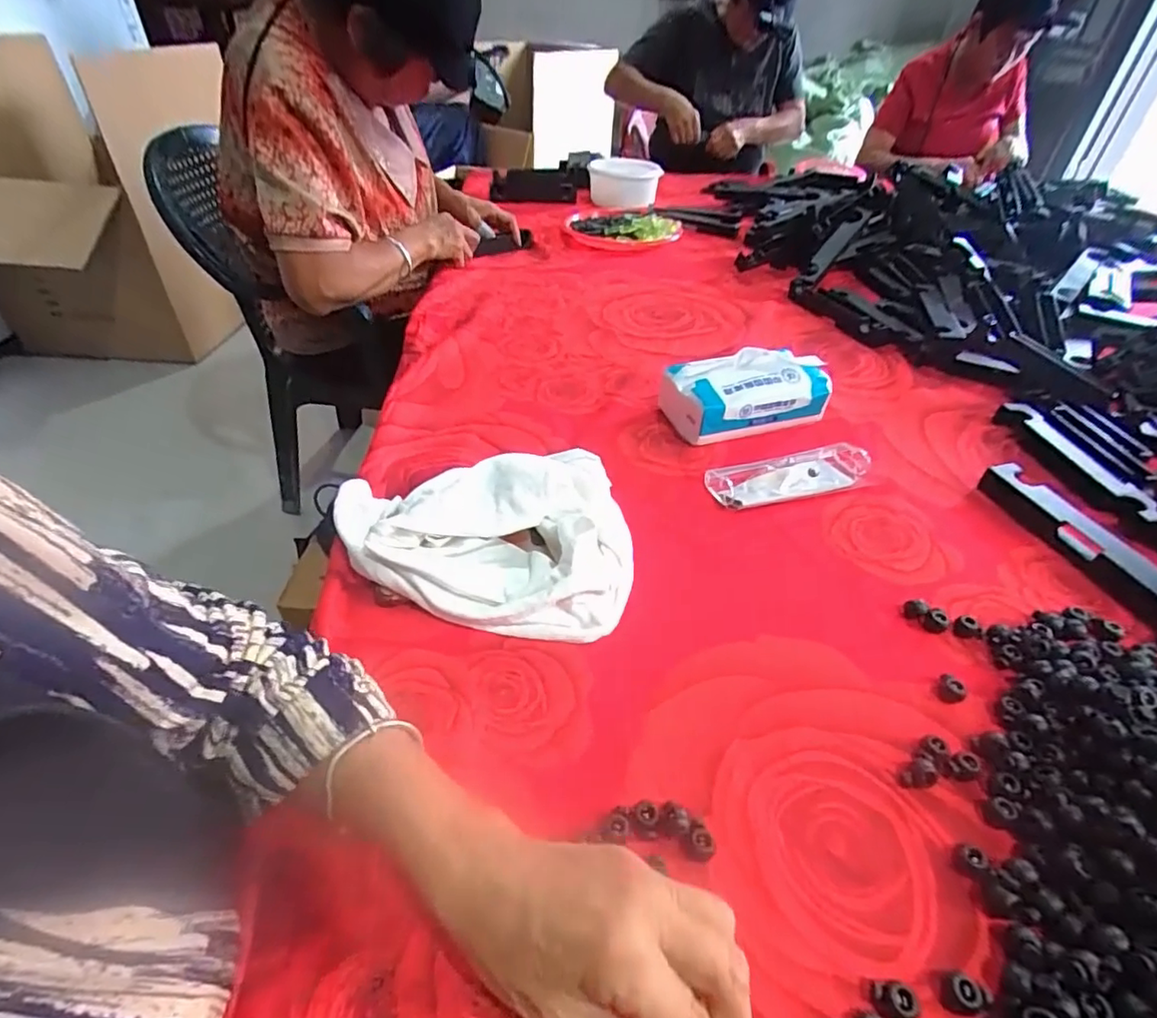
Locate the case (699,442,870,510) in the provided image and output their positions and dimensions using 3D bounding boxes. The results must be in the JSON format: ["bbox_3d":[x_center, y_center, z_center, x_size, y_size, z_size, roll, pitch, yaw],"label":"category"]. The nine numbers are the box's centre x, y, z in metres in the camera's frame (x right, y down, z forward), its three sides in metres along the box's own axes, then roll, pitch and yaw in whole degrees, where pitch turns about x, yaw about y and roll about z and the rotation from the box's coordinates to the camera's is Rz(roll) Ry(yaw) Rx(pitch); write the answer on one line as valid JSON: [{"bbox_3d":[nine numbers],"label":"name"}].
[{"bbox_3d":[0.203,-0.033,0.545,0.161,0.019,0.051,-10,42,-14],"label":"case"}]

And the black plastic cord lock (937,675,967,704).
[{"bbox_3d":[0.247,0.119,0.380,0.015,0.013,0.017,-27,48,-30],"label":"black plastic cord lock"}]

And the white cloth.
[{"bbox_3d":[-0.079,0.022,0.446,0.232,0.059,0.158,-2,40,-5],"label":"white cloth"}]

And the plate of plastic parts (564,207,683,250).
[{"bbox_3d":[0.090,-0.579,1.166,0.225,0.029,0.258,2,40,-1],"label":"plate of plastic parts"}]

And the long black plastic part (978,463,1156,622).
[{"bbox_3d":[0.423,0.029,0.478,0.033,0.025,0.193,-9,41,-12],"label":"long black plastic part"}]

